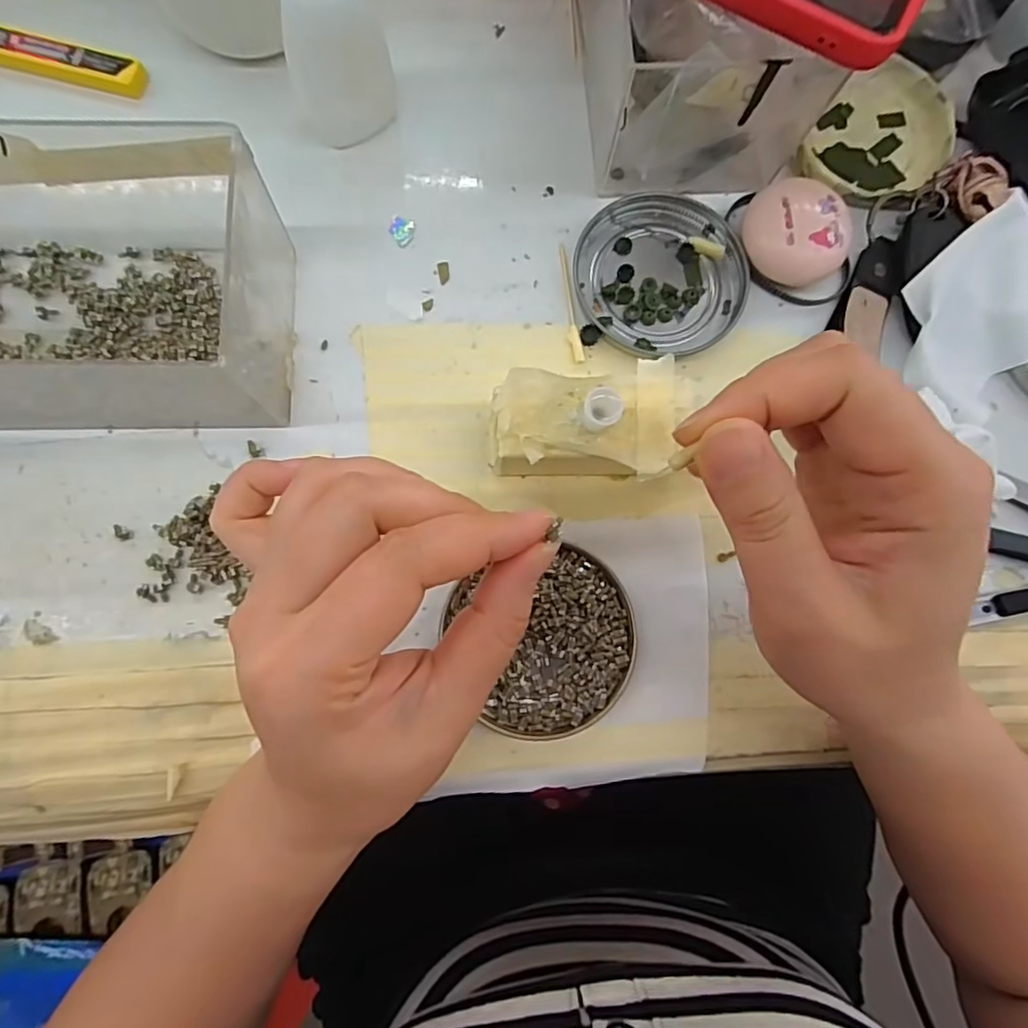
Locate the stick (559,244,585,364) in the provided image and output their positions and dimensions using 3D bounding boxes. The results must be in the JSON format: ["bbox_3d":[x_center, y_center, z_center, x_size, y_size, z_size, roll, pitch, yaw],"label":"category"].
[{"bbox_3d":[0.025,-0.098,0.272,0.006,0.004,0.059,-8,81,-4],"label":"stick"}]

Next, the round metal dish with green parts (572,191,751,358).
[{"bbox_3d":[0.068,-0.111,0.274,0.075,0.009,0.075,0,81,-2],"label":"round metal dish with green parts"}]

